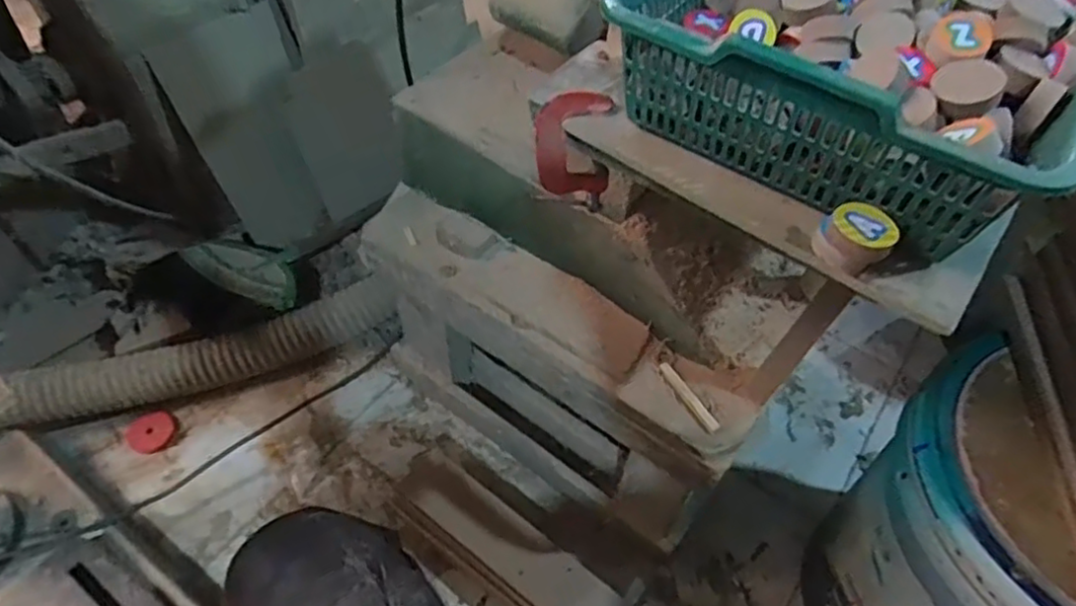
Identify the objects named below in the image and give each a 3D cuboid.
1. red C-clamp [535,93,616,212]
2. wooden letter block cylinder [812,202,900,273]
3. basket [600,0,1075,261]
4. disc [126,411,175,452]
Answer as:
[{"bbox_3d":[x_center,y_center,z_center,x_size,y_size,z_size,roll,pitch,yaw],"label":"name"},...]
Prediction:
[{"bbox_3d":[0.023,-0.095,0.440,0.049,0.091,0.012,-6,53,-7],"label":"red C-clamp"},{"bbox_3d":[0.159,-0.033,0.339,0.034,0.023,0.026,29,57,19],"label":"wooden letter block cylinder"},{"bbox_3d":[0.199,-0.166,0.398,0.226,0.072,0.289,30,57,19],"label":"basket"},{"bbox_3d":[-0.525,0.174,0.917,0.055,0.014,0.056,1,53,-2],"label":"disc"}]

